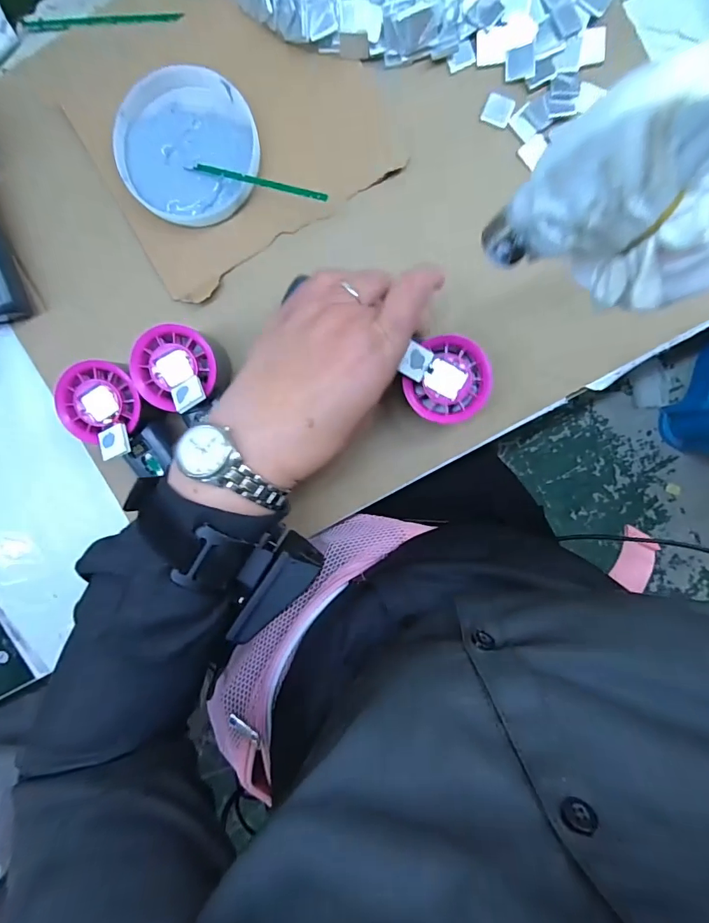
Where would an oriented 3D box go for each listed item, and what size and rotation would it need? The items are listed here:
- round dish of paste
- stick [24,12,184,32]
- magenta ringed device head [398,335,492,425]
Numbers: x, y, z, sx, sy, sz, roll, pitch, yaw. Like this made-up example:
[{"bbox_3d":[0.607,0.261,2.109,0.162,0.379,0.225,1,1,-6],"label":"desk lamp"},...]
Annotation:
[{"bbox_3d":[-0.121,-0.229,0.334,0.098,0.017,0.107,0,96,1],"label":"round dish of paste"},{"bbox_3d":[-0.184,-0.322,0.334,0.119,0.006,0.011,-2,96,1],"label":"stick"},{"bbox_3d":[0.061,-0.054,0.300,0.056,0.017,0.055,-7,96,2],"label":"magenta ringed device head"}]

